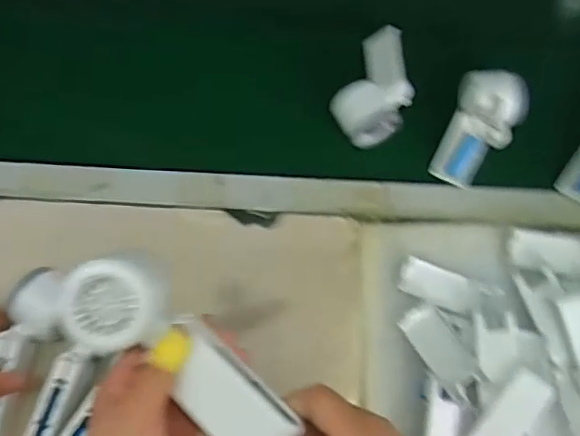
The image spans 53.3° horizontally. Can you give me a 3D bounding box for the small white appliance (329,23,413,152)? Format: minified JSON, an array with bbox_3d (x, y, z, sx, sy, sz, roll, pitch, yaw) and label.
[{"bbox_3d":[0.104,-0.152,0.673,0.079,0.058,0.146,24,71,6],"label":"small white appliance"}]

